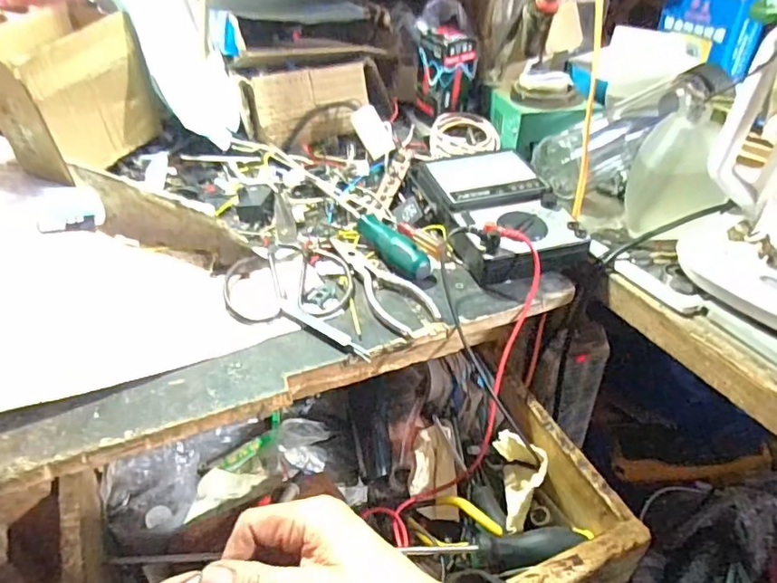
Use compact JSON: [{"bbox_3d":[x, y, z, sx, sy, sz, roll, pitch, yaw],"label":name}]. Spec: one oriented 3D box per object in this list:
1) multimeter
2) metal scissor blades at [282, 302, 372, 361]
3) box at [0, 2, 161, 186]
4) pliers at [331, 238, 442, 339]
[{"bbox_3d":[0.108,-0.077,0.548,0.118,0.051,0.177,-11,39,-16],"label":"multimeter"},{"bbox_3d":[-0.053,0.032,0.455,0.095,0.008,0.013,26,43,28],"label":"metal scissor blades"},{"bbox_3d":[-0.366,-0.217,0.635,0.100,0.160,0.149,20,41,22],"label":"box"},{"bbox_3d":[-0.012,-0.009,0.500,0.043,0.013,0.144,-20,42,-26],"label":"pliers"}]

